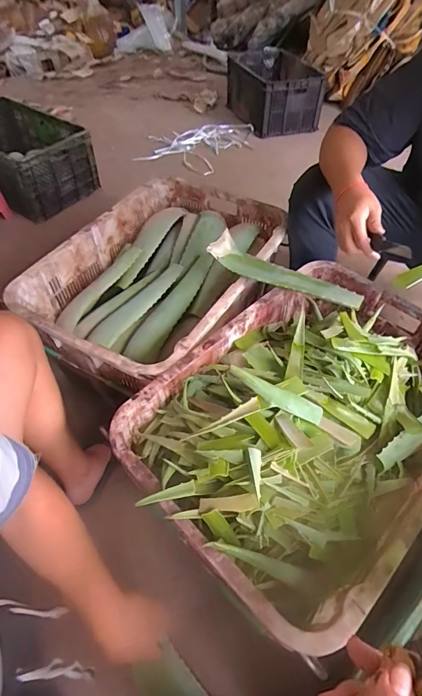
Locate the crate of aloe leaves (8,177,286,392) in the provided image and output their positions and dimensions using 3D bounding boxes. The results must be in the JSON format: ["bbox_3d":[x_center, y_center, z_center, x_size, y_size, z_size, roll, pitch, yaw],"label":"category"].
[{"bbox_3d":[-0.123,-0.207,1.014,0.485,0.174,0.673,26,56,20],"label":"crate of aloe leaves"}]

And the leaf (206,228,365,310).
[{"bbox_3d":[0.162,-0.171,0.868,0.366,0.033,0.087,27,56,21],"label":"leaf"}]

